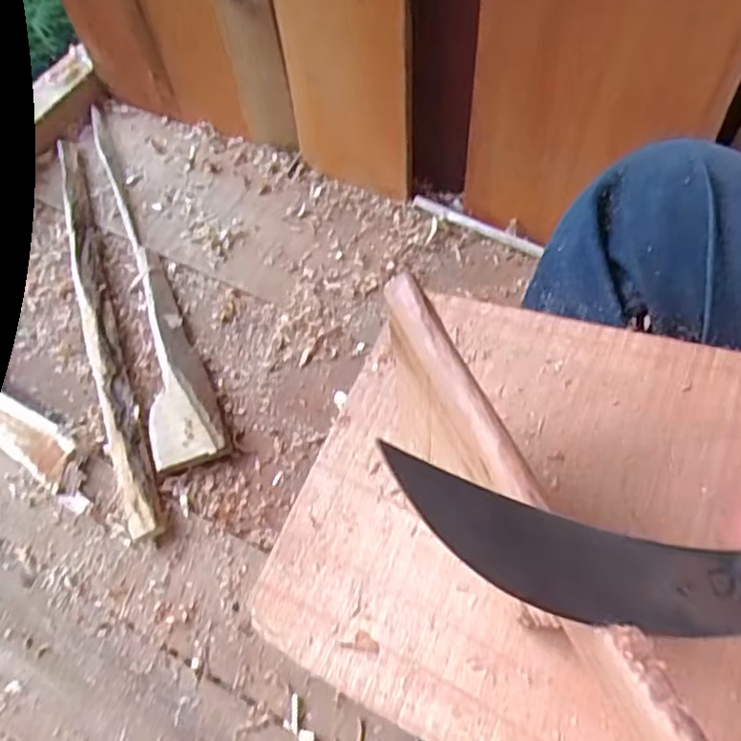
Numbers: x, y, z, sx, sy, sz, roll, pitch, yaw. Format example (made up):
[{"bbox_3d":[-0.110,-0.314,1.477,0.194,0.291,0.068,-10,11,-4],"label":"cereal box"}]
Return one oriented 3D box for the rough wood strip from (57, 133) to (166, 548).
[{"bbox_3d":[-0.238,-0.055,0.555,0.029,0.024,0.433,-21,62,-7],"label":"rough wood strip"}]

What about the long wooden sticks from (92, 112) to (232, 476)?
[{"bbox_3d":[-0.200,-0.094,0.577,0.053,0.020,0.402,-20,62,-6],"label":"long wooden sticks"}]

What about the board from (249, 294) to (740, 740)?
[{"bbox_3d":[0.118,0.075,0.253,0.323,0.006,0.198,16,66,28],"label":"board"}]

